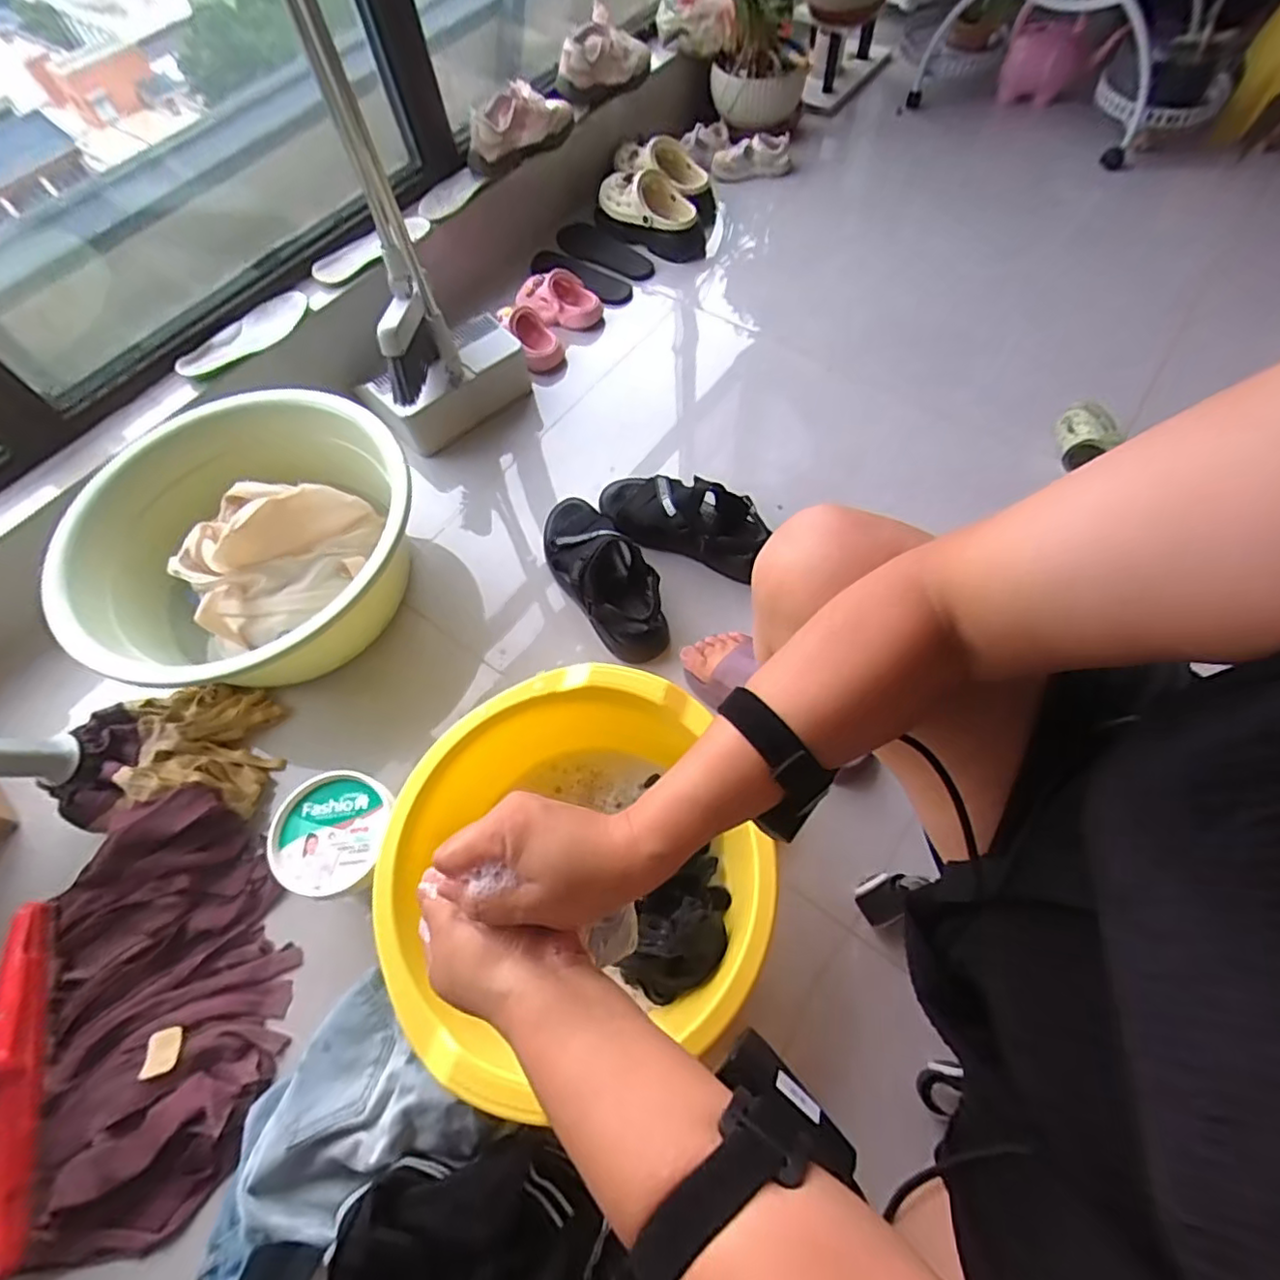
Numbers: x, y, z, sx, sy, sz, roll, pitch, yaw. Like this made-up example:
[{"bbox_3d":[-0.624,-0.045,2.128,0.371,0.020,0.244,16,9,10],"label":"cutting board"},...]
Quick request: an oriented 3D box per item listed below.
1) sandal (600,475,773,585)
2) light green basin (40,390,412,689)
[{"bbox_3d":[0.063,-0.186,0.942,0.262,0.098,0.100,20,66,13],"label":"sandal"},{"bbox_3d":[-0.554,-0.121,0.879,0.387,0.195,0.425,-2,63,3],"label":"light green basin"}]

